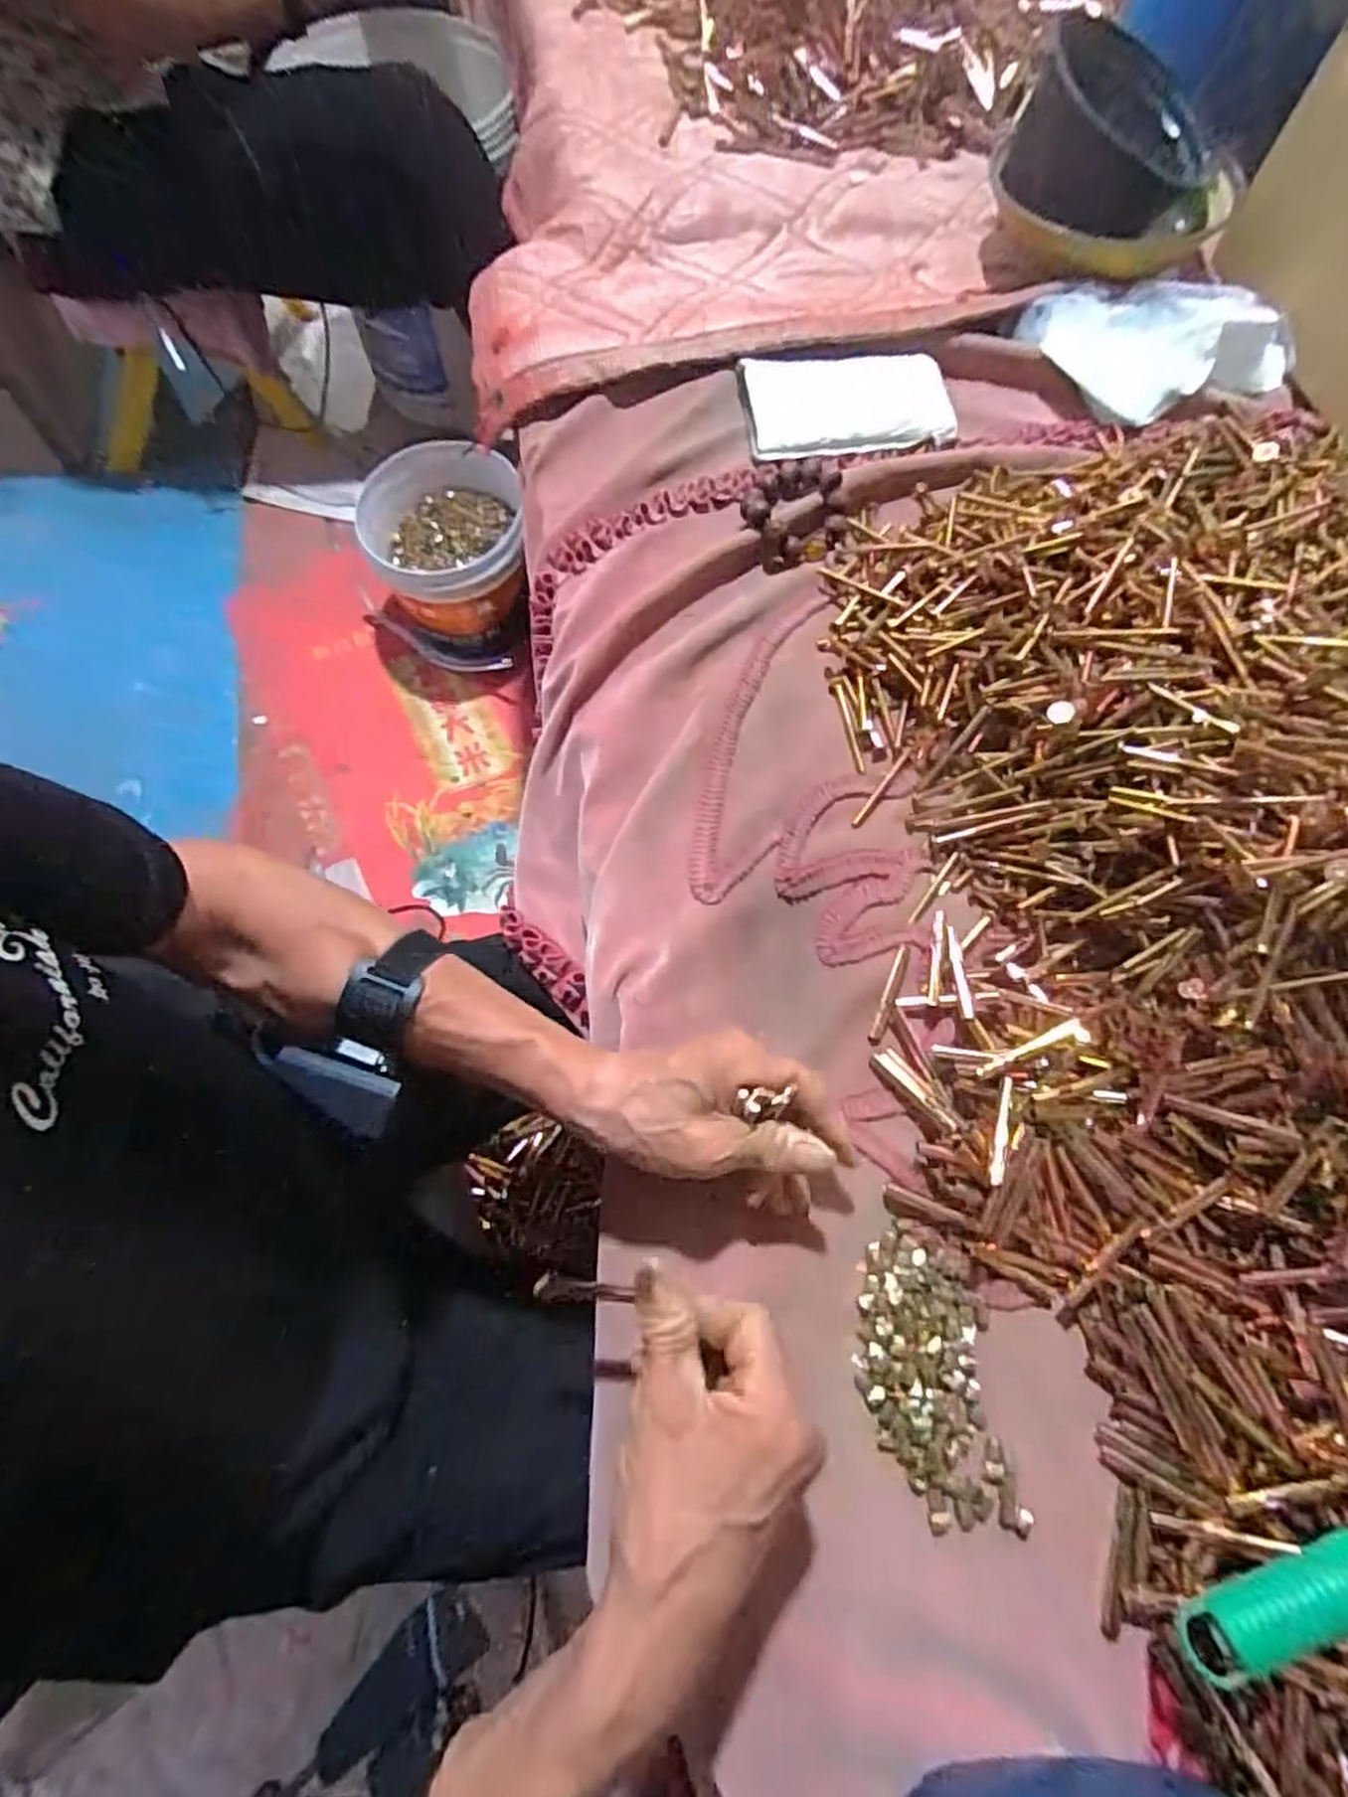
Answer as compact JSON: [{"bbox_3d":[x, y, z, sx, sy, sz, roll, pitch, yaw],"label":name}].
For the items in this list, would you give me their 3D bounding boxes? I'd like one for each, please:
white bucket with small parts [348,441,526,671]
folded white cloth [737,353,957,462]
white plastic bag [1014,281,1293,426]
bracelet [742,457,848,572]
[{"bbox_3d":[-0.304,-0.433,1.016,0.218,0.179,0.222,-9,72,-5],"label":"white bucket with small parts"},{"bbox_3d":[0.137,-0.388,0.606,0.159,0.018,0.086,-7,72,-4],"label":"folded white cloth"},{"bbox_3d":[0.400,-0.441,0.624,0.235,0.058,0.092,1,71,-3],"label":"white plastic bag"},{"bbox_3d":[0.088,-0.284,0.562,0.077,0.023,0.076,-29,75,-11],"label":"bracelet"}]

